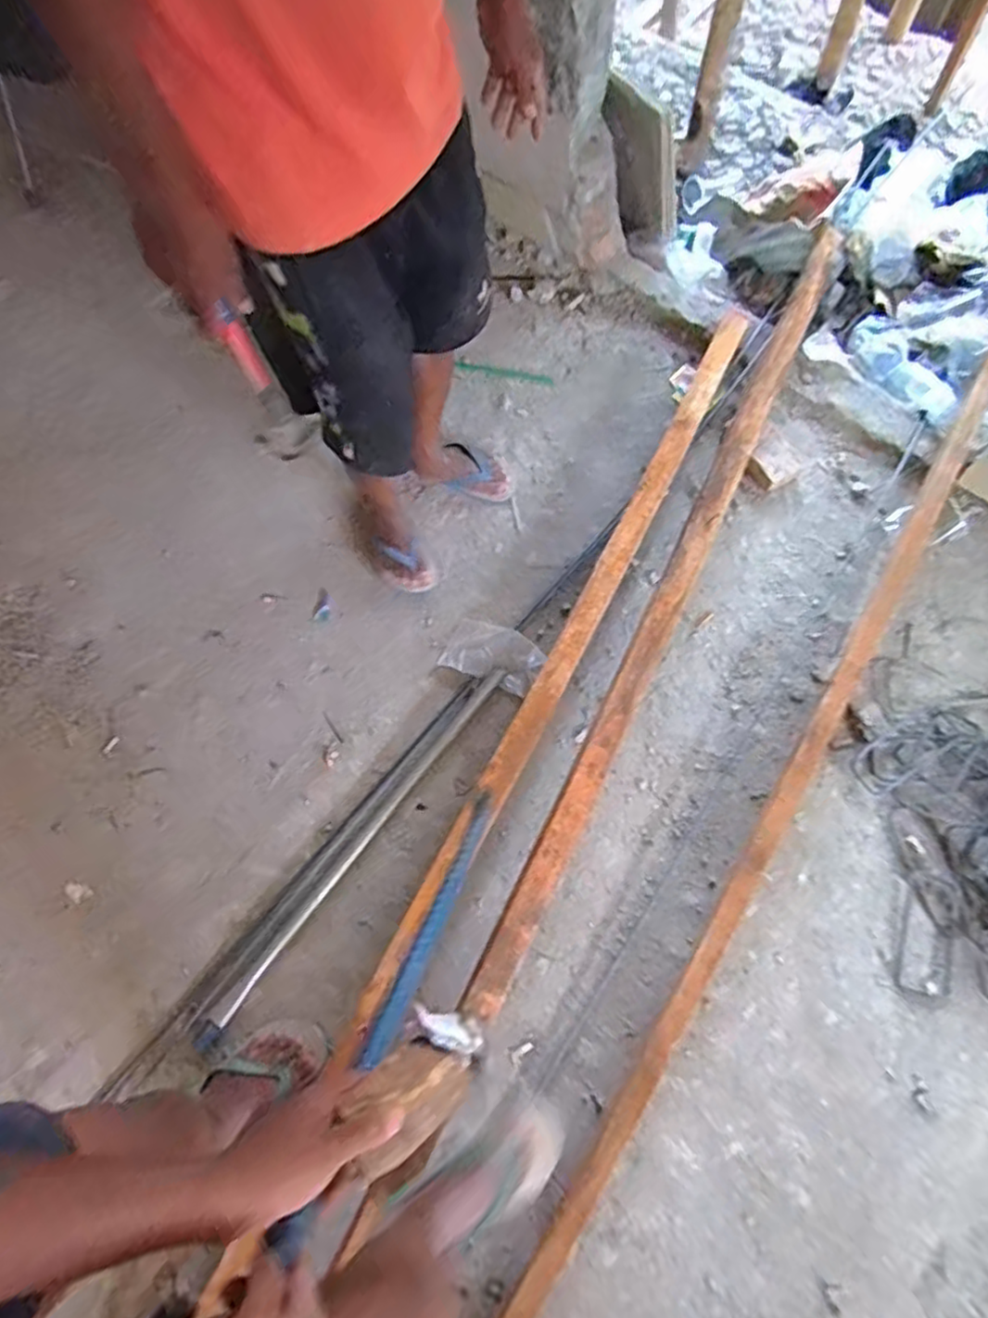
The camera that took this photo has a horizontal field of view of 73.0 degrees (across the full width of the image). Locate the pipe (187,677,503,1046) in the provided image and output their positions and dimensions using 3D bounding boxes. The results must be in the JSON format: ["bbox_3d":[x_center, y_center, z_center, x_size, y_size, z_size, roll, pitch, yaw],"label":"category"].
[{"bbox_3d":[-0.252,0.340,1.240,0.041,0.027,0.825,36,76,13],"label":"pipe"}]

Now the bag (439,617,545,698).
[{"bbox_3d":[0.001,-0.009,1.341,0.193,0.031,0.123,22,73,10],"label":"bag"}]

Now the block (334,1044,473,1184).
[{"bbox_3d":[-0.066,0.342,0.521,0.102,0.019,0.063,-20,75,-38],"label":"block"}]

